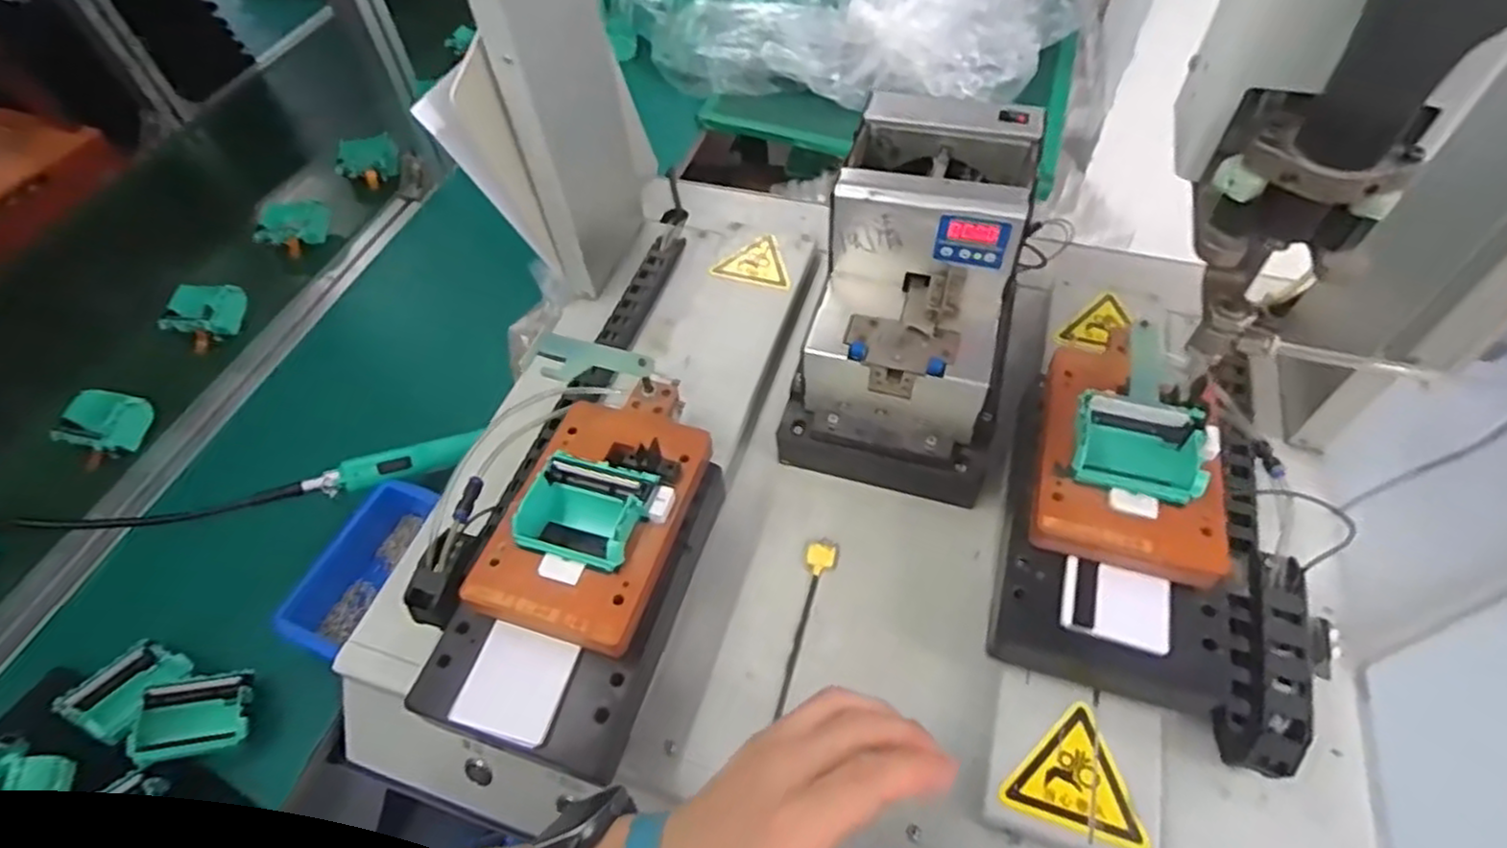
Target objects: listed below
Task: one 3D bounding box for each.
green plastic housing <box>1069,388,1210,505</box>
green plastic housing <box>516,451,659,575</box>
[{"bbox_3d":[0.228,0.014,0.431,0.070,0.022,0.057,14,56,13],"label":"green plastic housing"},{"bbox_3d":[-0.103,0.054,0.434,0.079,0.036,0.059,15,56,13],"label":"green plastic housing"}]

